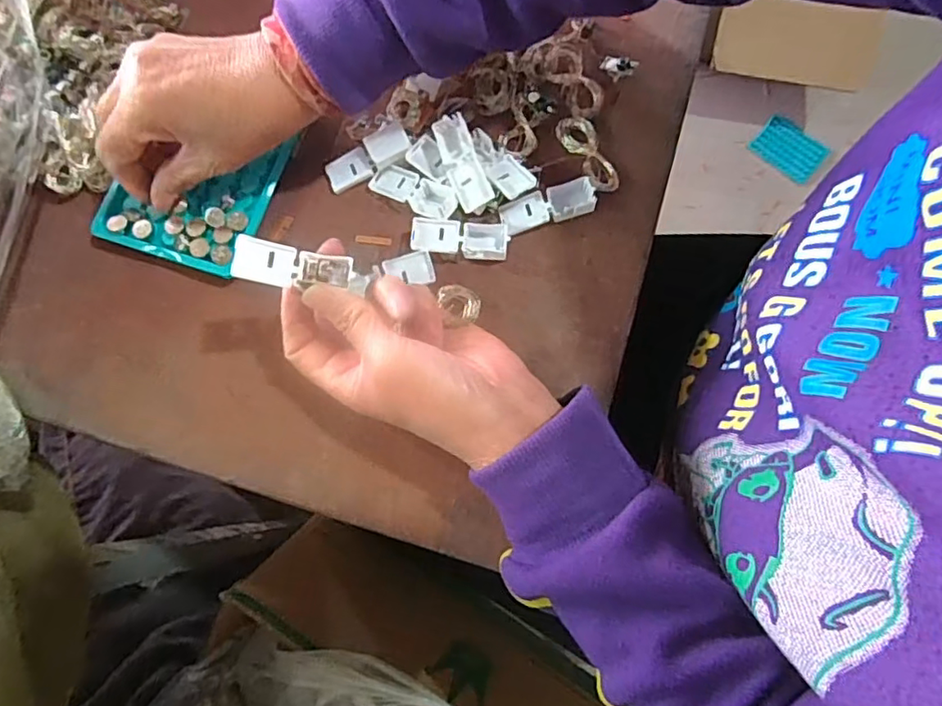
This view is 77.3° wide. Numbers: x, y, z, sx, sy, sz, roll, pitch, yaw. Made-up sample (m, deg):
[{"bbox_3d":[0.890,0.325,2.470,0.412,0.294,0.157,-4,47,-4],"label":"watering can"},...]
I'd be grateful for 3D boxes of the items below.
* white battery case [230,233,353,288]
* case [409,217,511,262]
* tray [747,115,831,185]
[{"bbox_3d":[-0.084,-0.042,0.278,0.053,0.009,0.019,4,76,-21],"label":"white battery case"},{"bbox_3d":[-0.006,-0.067,0.342,0.055,0.008,0.020,5,77,3],"label":"case"},{"bbox_3d":[0.619,-0.397,1.141,0.130,0.014,0.098,38,81,10],"label":"tray"}]

